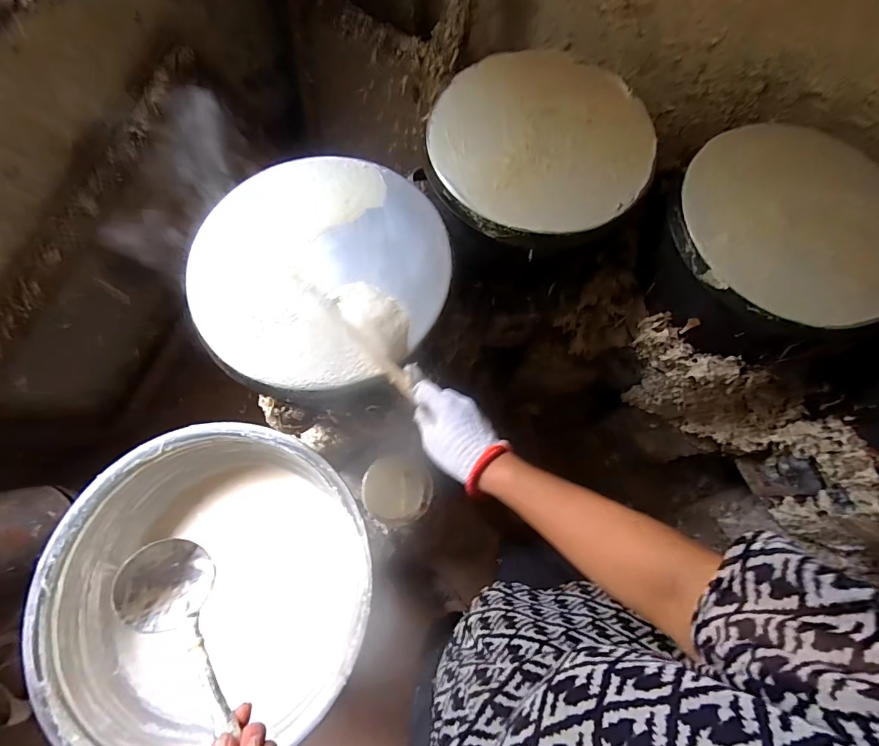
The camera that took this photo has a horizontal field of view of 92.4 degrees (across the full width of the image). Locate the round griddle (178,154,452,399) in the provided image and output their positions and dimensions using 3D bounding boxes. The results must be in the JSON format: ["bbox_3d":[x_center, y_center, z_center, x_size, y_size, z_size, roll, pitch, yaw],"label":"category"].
[{"bbox_3d":[-0.167,-0.155,0.583,0.348,0.034,0.350,0,74,-1],"label":"round griddle"}]

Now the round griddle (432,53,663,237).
[{"bbox_3d":[0.166,-0.382,0.684,0.360,0.034,0.380,24,75,6],"label":"round griddle"}]

